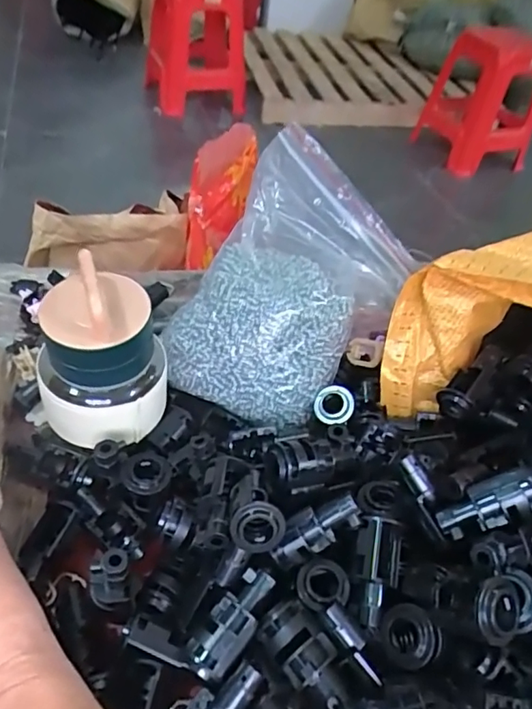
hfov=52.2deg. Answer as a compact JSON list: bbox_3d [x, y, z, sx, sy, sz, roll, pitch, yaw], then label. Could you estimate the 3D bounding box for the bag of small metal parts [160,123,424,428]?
[{"bbox_3d":[0.016,-0.047,0.381,0.129,0.122,0.154,29,48,19],"label":"bag of small metal parts"}]

